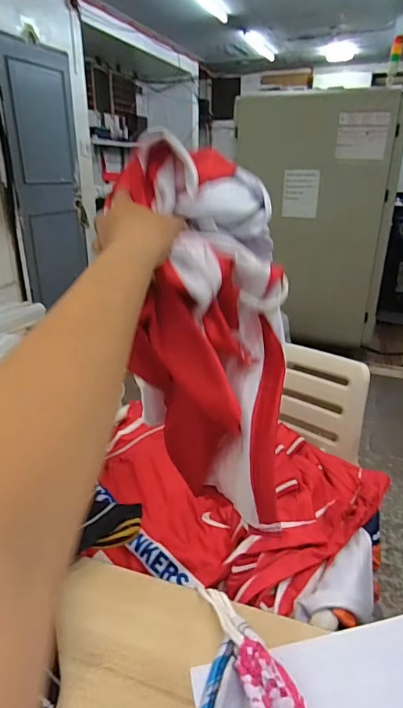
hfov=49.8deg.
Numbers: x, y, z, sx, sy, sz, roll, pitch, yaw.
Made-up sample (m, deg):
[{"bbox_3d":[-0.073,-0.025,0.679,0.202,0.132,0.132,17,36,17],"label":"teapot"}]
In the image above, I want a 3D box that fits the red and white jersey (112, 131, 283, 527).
[{"bbox_3d":[0.010,-0.007,0.478,0.158,0.413,0.113,-8,16,-7],"label":"red and white jersey"}]

